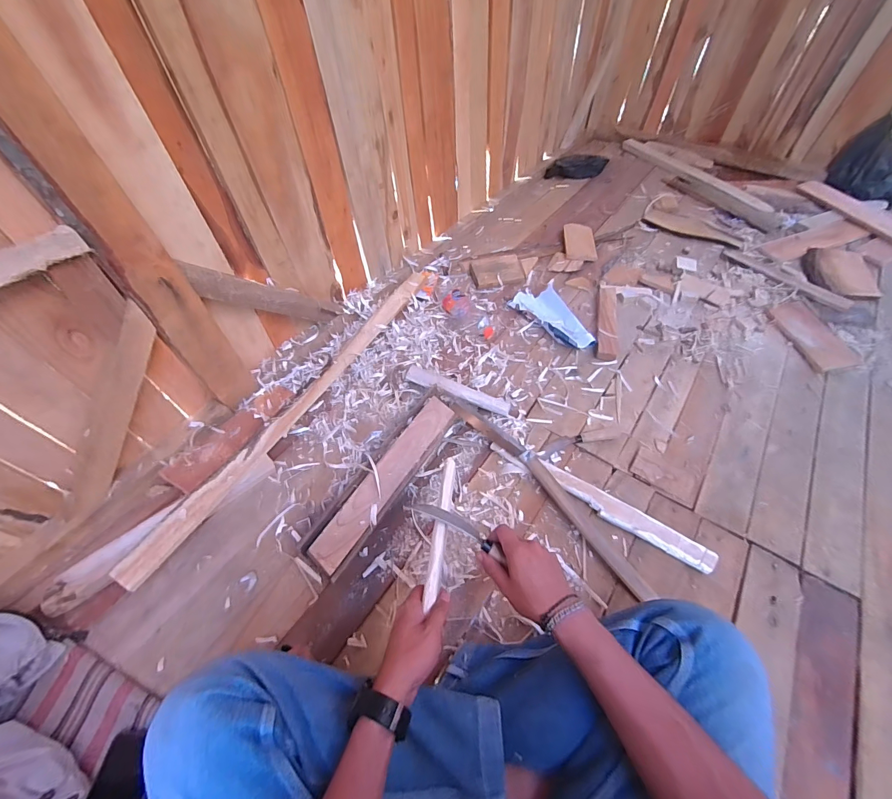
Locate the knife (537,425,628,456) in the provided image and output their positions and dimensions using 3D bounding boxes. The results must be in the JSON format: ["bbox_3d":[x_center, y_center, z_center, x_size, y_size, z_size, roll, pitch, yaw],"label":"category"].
[{"bbox_3d":[0.302,0.086,0.862,0.214,0.018,0.035,-10,55,-8],"label":"knife"}]

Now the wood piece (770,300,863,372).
[{"bbox_3d":[1.009,-0.179,1.073,0.134,0.018,0.234,-6,55,-5],"label":"wood piece"}]

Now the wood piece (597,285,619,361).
[{"bbox_3d":[0.455,-0.228,1.095,0.054,0.033,0.310,13,55,9],"label":"wood piece"}]

